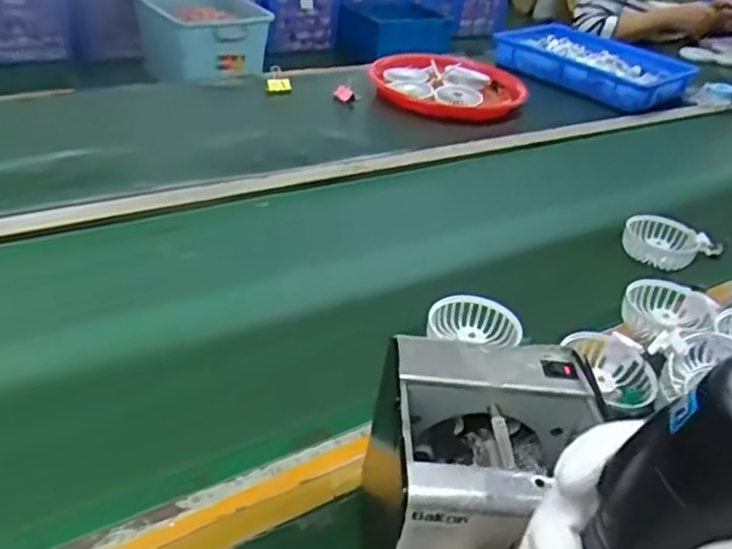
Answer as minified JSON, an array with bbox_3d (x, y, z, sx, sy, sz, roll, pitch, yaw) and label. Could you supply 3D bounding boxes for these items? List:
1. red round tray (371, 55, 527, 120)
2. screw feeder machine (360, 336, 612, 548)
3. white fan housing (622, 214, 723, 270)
[{"bbox_3d":[0.141,-0.329,1.197,0.255,0.054,0.255,6,34,-4],"label":"red round tray"},{"bbox_3d":[0.070,0.149,0.399,0.128,0.146,0.170,5,32,-1],"label":"screw feeder machine"},{"bbox_3d":[0.362,-0.037,0.834,0.103,0.033,0.083,26,37,24],"label":"white fan housing"}]

